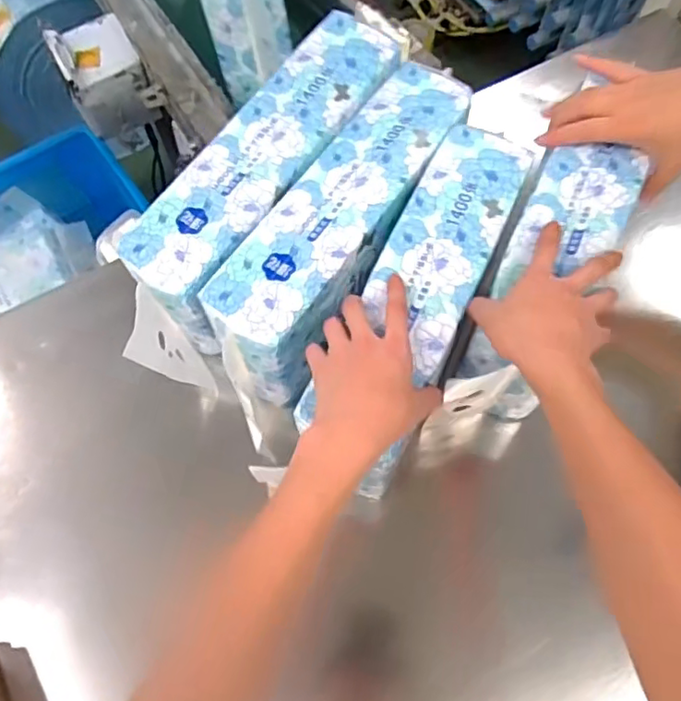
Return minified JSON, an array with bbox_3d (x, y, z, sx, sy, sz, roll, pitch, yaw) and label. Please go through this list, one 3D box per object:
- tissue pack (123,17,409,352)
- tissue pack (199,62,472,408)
[{"bbox_3d":[-0.074,-0.176,0.604,0.102,0.118,0.343,30,71,12],"label":"tissue pack"},{"bbox_3d":[0.004,-0.117,0.626,0.107,0.166,0.346,32,71,13],"label":"tissue pack"}]

